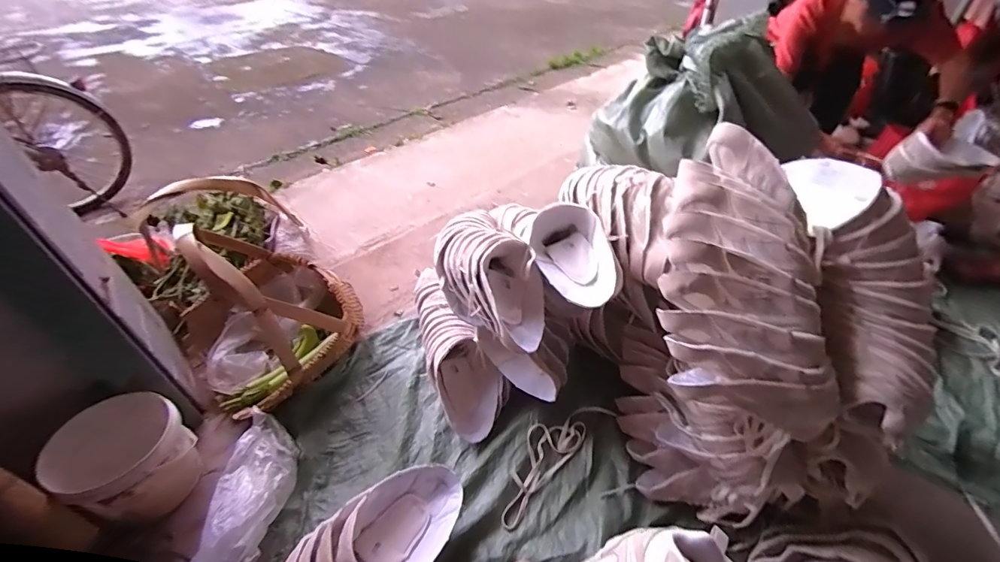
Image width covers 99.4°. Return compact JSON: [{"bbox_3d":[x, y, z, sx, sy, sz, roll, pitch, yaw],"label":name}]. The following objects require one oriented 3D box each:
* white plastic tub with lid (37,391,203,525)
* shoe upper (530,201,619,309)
[{"bbox_3d":[-0.679,0.337,0.793,0.164,0.192,0.178,-1,42,1],"label":"white plastic tub with lid"},{"bbox_3d":[0.136,-0.055,0.816,0.146,0.084,0.226,-1,42,2],"label":"shoe upper"}]

